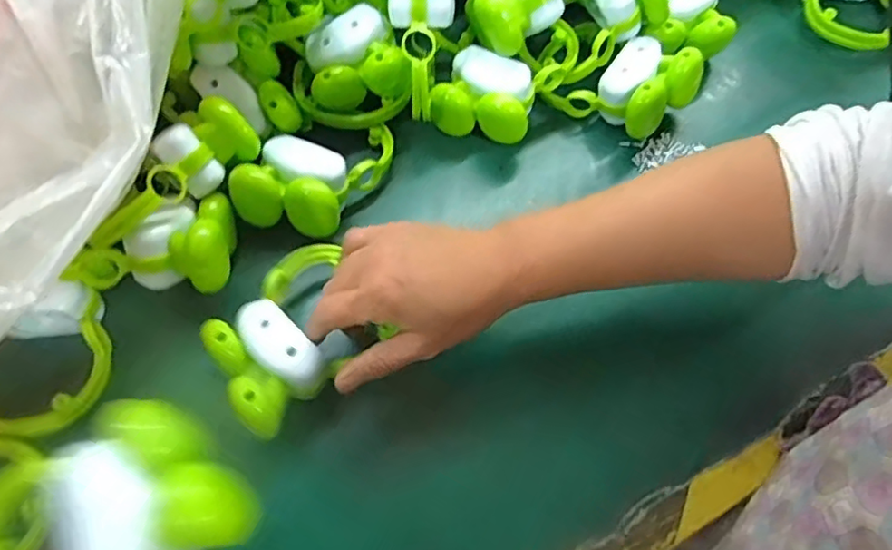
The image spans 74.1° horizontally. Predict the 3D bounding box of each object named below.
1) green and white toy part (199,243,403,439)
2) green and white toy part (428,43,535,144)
[{"bbox_3d":[-0.103,0.034,0.395,0.090,0.030,0.118,40,70,17],"label":"green and white toy part"},{"bbox_3d":[0.032,-0.148,0.505,0.081,0.062,0.057,9,65,4],"label":"green and white toy part"}]

